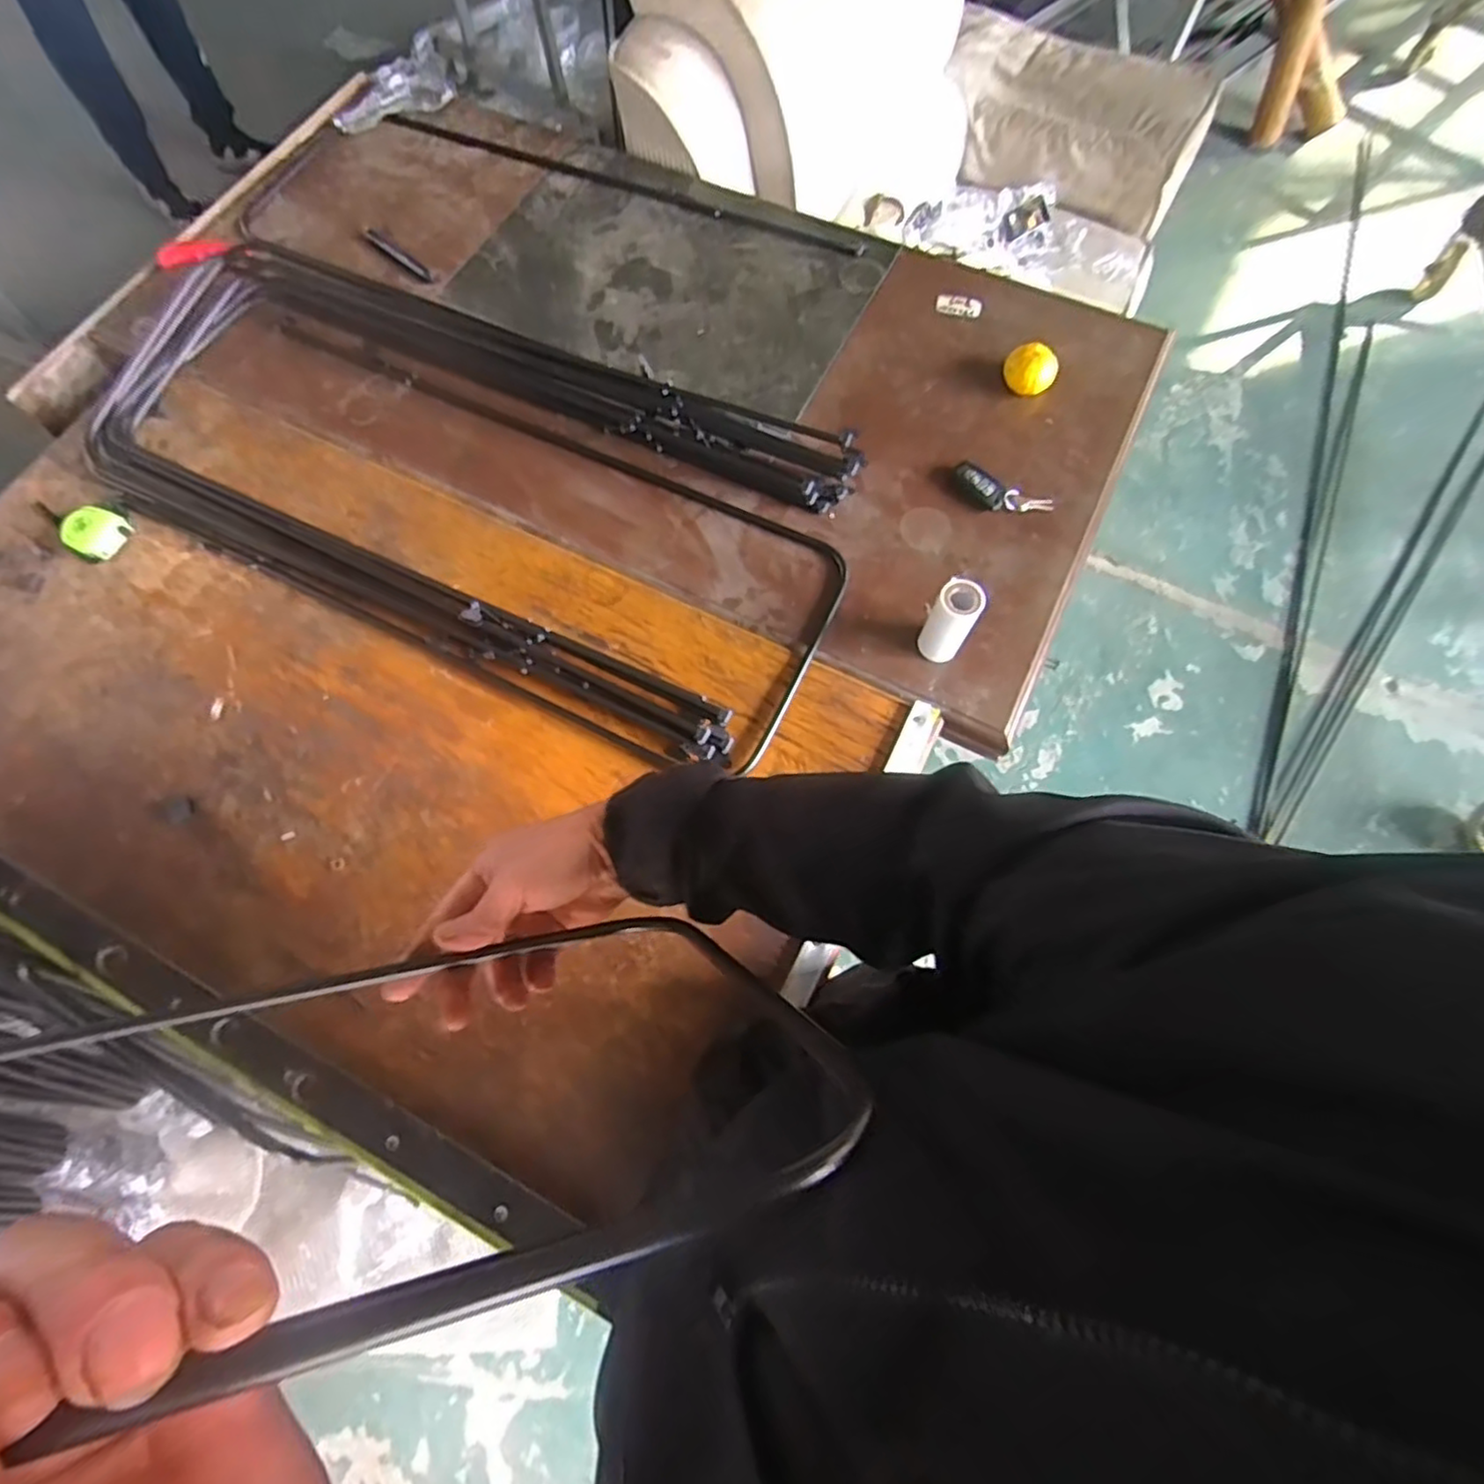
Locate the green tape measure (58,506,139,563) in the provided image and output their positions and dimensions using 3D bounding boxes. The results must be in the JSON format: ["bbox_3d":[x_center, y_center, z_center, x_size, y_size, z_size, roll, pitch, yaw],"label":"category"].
[{"bbox_3d":[-0.791,-0.258,0.842,0.076,0.030,0.063,31,73,11],"label":"green tape measure"}]

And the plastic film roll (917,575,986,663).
[{"bbox_3d":[0.224,-0.128,0.745,0.044,0.108,0.042,0,70,1],"label":"plastic film roll"}]

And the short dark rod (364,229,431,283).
[{"bbox_3d":[-0.510,-0.718,1.012,0.158,0.012,0.021,41,75,14],"label":"short dark rod"}]

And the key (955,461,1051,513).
[{"bbox_3d":[0.322,-0.310,0.852,0.122,0.023,0.030,25,72,9],"label":"key"}]

